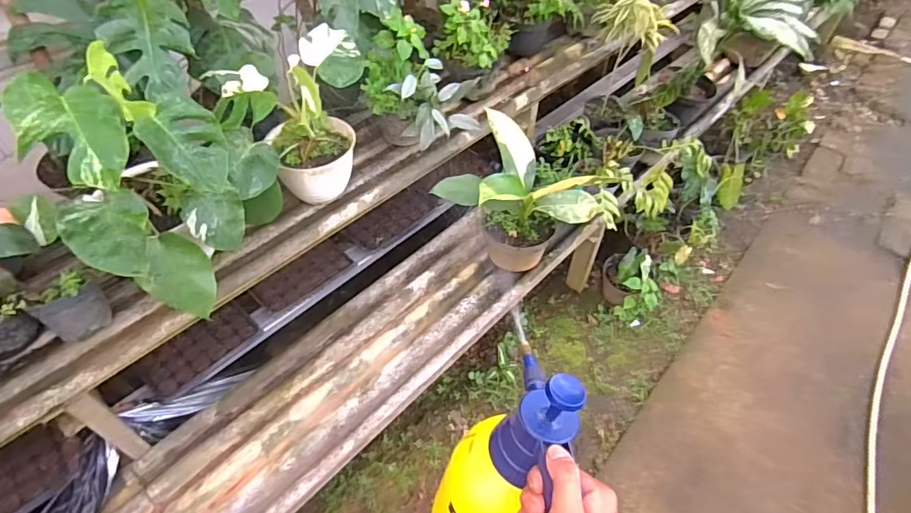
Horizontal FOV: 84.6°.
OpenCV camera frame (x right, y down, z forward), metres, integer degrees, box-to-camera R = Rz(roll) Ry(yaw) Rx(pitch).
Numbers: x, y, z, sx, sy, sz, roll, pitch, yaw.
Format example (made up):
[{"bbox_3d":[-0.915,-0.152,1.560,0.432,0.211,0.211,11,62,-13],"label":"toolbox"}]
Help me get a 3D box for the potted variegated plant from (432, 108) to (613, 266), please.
[{"bbox_3d":[0.184,-0.139,1.393,0.445,0.431,0.259,-15,52,-14],"label":"potted variegated plant"}]

